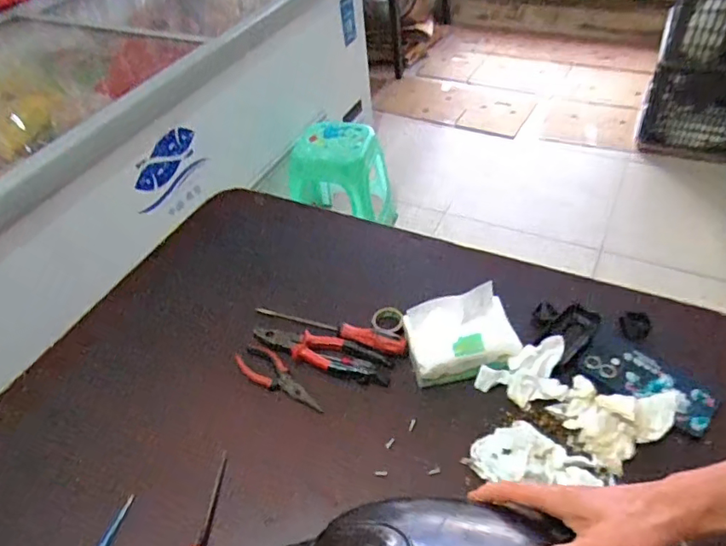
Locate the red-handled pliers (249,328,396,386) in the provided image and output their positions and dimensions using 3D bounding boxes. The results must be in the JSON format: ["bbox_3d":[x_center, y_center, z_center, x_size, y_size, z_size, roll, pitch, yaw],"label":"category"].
[{"bbox_3d":[-0.060,0.111,0.760,0.202,0.020,0.049,12,48,18],"label":"red-handled pliers"}]

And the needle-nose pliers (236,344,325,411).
[{"bbox_3d":[-0.111,0.143,0.740,0.148,0.013,0.047,22,52,25],"label":"needle-nose pliers"}]

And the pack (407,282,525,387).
[{"bbox_3d":[0.130,0.081,0.709,0.138,0.084,0.082,-13,46,-6],"label":"pack"}]

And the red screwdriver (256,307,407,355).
[{"bbox_3d":[-0.053,0.076,0.780,0.248,0.021,0.028,13,49,19],"label":"red screwdriver"}]

